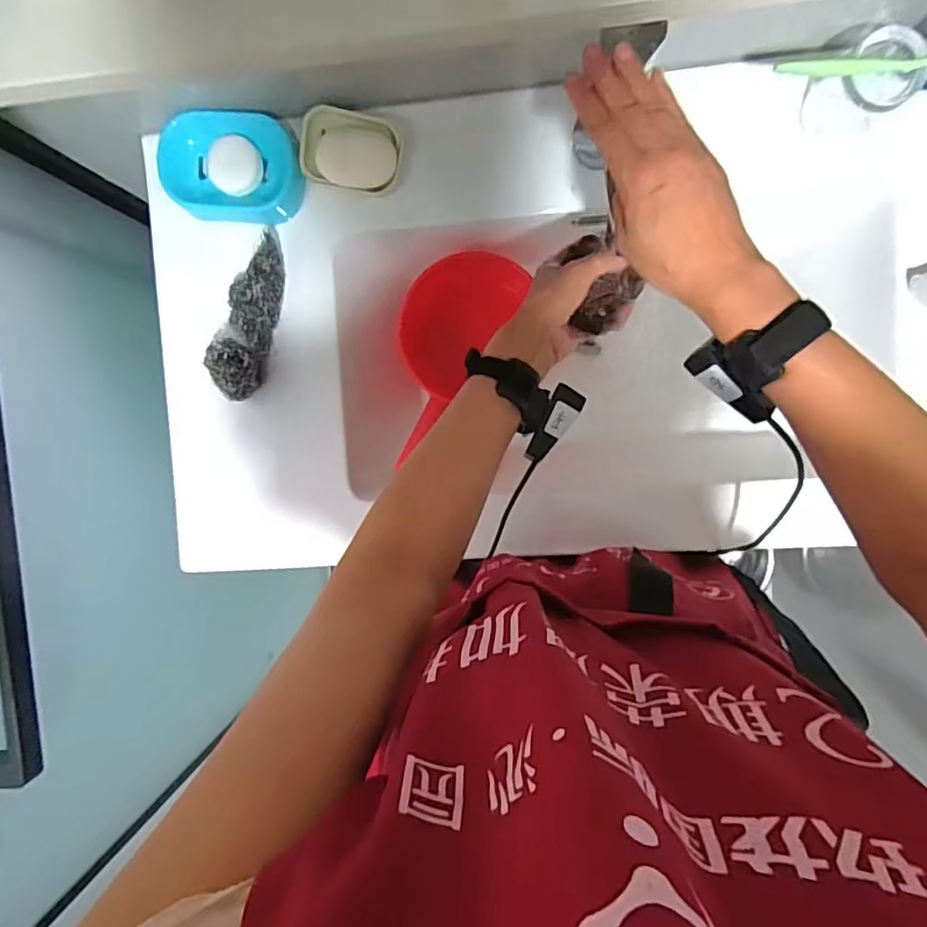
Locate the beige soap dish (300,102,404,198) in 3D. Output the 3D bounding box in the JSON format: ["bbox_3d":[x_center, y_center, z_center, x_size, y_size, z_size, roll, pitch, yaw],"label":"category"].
[{"bbox_3d":[-0.120,-0.334,0.611,0.106,0.020,0.074,12,91,2],"label":"beige soap dish"}]

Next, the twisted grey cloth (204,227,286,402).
[{"bbox_3d":[-0.237,-0.163,0.630,0.058,0.053,0.181,13,91,2],"label":"twisted grey cloth"}]

